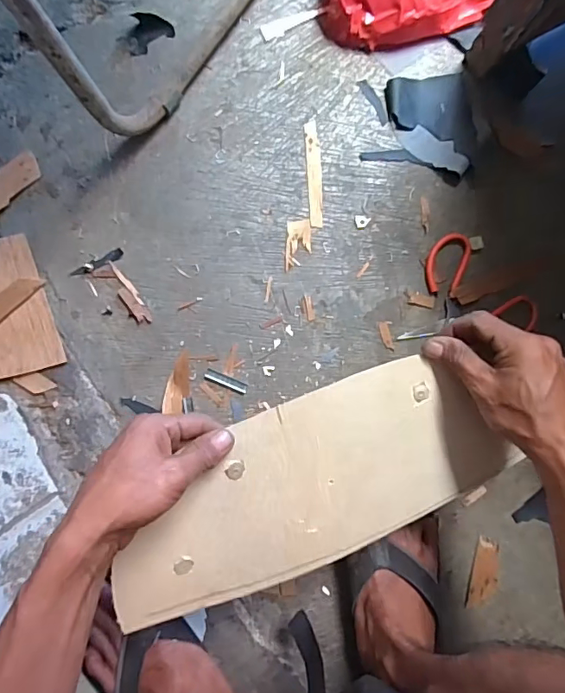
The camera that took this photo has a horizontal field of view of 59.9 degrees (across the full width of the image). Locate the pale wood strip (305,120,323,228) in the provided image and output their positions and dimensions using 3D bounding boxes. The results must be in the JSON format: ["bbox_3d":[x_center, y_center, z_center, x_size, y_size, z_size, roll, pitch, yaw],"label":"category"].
[{"bbox_3d":[0.039,-0.211,0.599,0.017,0.004,0.129,-3,86,-6],"label":"pale wood strip"}]

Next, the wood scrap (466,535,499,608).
[{"bbox_3d":[0.238,0.267,0.575,0.032,0.005,0.079,16,84,-4],"label":"wood scrap"}]

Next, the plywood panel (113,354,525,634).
[{"bbox_3d":[0.025,0.119,0.427,0.353,0.006,0.153,-18,104,-9],"label":"plywood panel"}]

